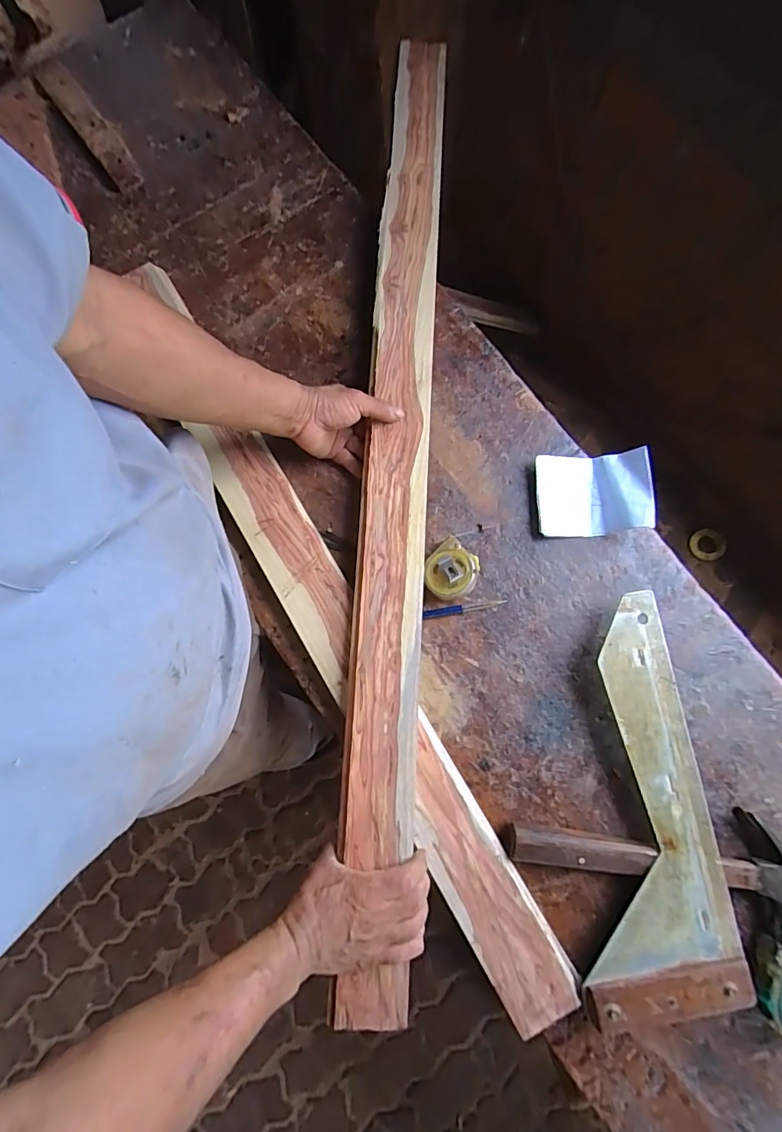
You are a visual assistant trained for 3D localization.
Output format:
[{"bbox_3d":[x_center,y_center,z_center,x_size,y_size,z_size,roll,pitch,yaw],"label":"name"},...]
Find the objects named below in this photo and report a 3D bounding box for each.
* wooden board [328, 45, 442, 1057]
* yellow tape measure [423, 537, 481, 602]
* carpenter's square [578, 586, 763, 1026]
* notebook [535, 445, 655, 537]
[{"bbox_3d":[0.007,-0.158,0.599,0.080,0.028,1.218,3,78,1],"label":"wooden board"},{"bbox_3d":[0.074,0.007,0.587,0.063,0.042,0.066,37,81,7],"label":"yellow tape measure"},{"bbox_3d":[0.280,0.255,0.528,0.157,0.013,0.433,-3,80,-1],"label":"carpenter's square"},{"bbox_3d":[0.256,-0.094,0.605,0.130,0.050,0.104,0,79,0],"label":"notebook"}]

